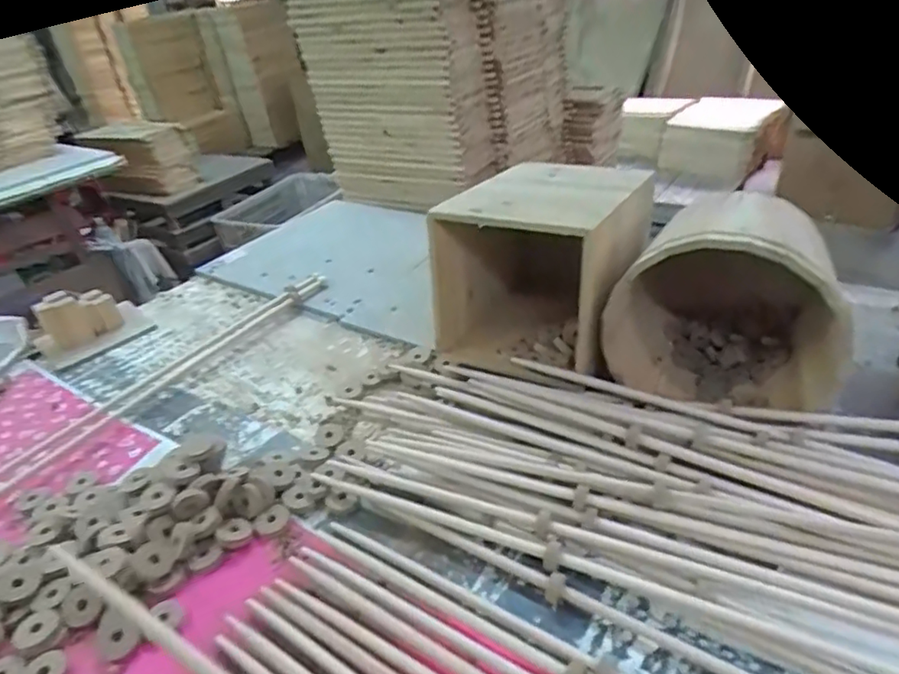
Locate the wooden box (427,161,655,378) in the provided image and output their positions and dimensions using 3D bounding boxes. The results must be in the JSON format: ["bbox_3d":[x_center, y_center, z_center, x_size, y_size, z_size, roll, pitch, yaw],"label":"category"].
[{"bbox_3d":[0.137,-0.102,0.780,0.217,0.218,0.282,13,38,29],"label":"wooden box"}]

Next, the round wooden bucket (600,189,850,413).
[{"bbox_3d":[0.324,-0.046,0.667,0.227,0.211,0.234,12,37,28],"label":"round wooden bucket"}]

